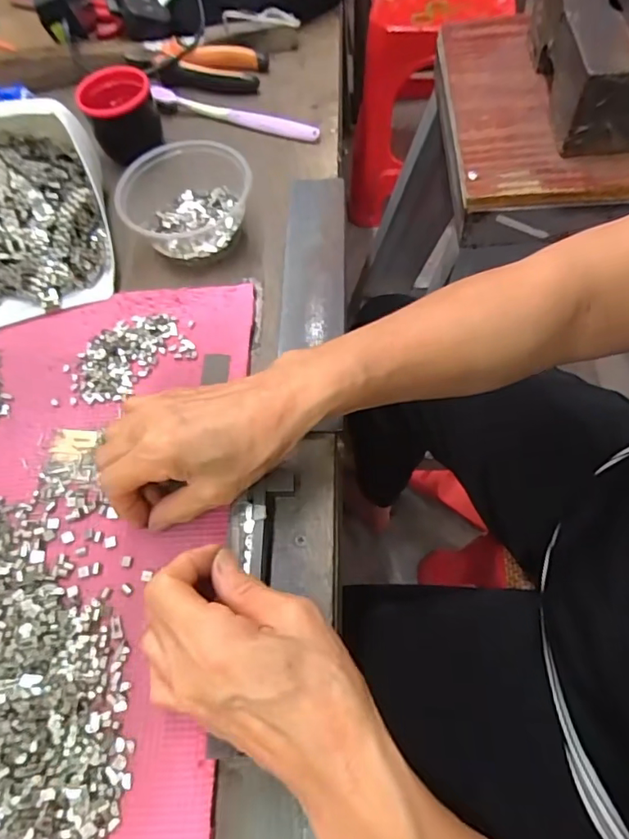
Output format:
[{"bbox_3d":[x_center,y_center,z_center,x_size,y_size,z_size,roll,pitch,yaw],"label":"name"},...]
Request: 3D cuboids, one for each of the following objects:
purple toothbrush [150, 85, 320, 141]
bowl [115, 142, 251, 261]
[{"bbox_3d":[-0.079,-0.300,0.525,0.175,0.016,0.020,20,67,16],"label":"purple toothbrush"},{"bbox_3d":[-0.106,-0.181,0.447,0.108,0.049,0.097,-25,64,-7],"label":"bowl"}]

